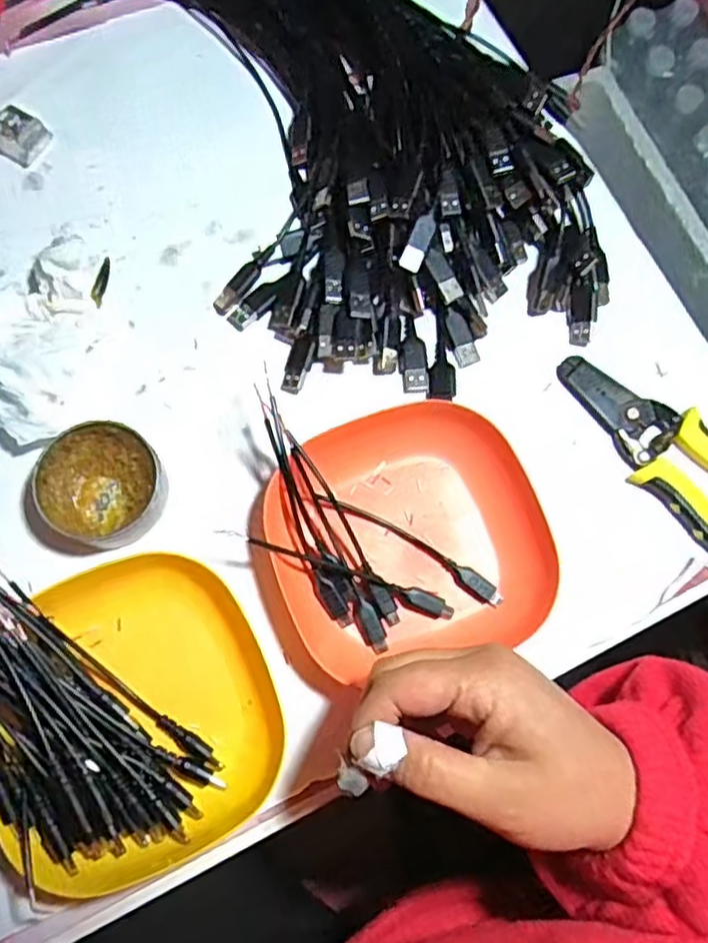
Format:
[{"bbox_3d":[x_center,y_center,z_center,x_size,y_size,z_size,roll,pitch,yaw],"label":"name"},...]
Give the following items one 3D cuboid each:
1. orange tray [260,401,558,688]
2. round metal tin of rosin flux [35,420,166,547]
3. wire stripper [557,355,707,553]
[{"bbox_3d":[0.027,0.032,0.366,0.137,0.025,0.131,-14,77,-5],"label":"orange tray"},{"bbox_3d":[-0.135,0.007,0.369,0.061,0.023,0.062,0,76,-1],"label":"round metal tin of rosin flux"},{"bbox_3d":[0.188,-0.007,0.390,0.055,0.010,0.167,-42,81,-10],"label":"wire stripper"}]

